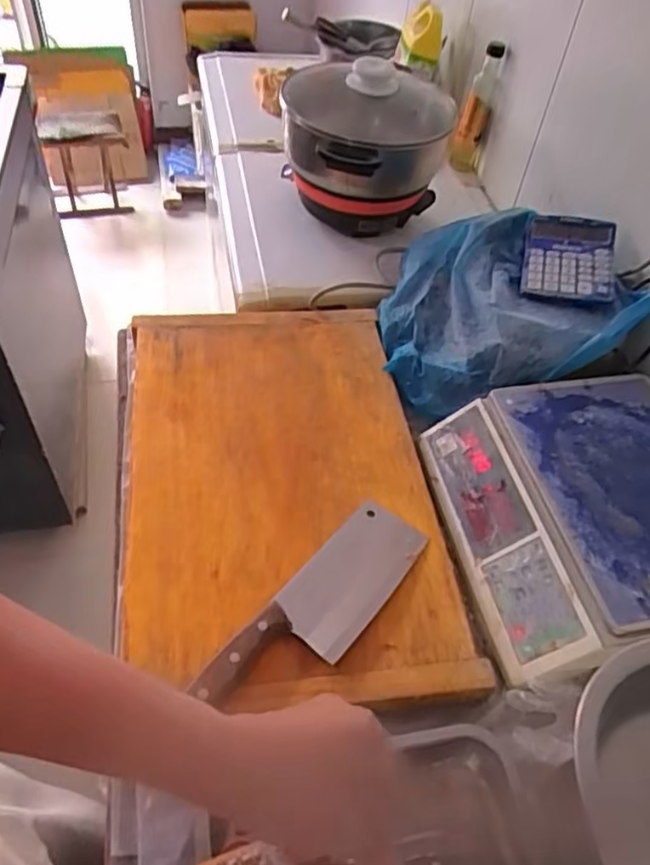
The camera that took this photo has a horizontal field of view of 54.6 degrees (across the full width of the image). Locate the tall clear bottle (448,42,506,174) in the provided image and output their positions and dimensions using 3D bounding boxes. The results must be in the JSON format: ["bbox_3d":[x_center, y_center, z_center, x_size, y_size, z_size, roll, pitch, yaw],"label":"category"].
[{"bbox_3d":[0.299,-0.635,1.245,0.066,0.234,0.052,15,50,7],"label":"tall clear bottle"}]

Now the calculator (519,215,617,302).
[{"bbox_3d":[0.337,-0.236,0.873,0.118,0.023,0.144,11,62,12],"label":"calculator"}]

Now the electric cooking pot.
[{"bbox_3d":[0.070,-0.474,1.075,0.273,0.255,0.276,5,49,-2],"label":"electric cooking pot"}]

